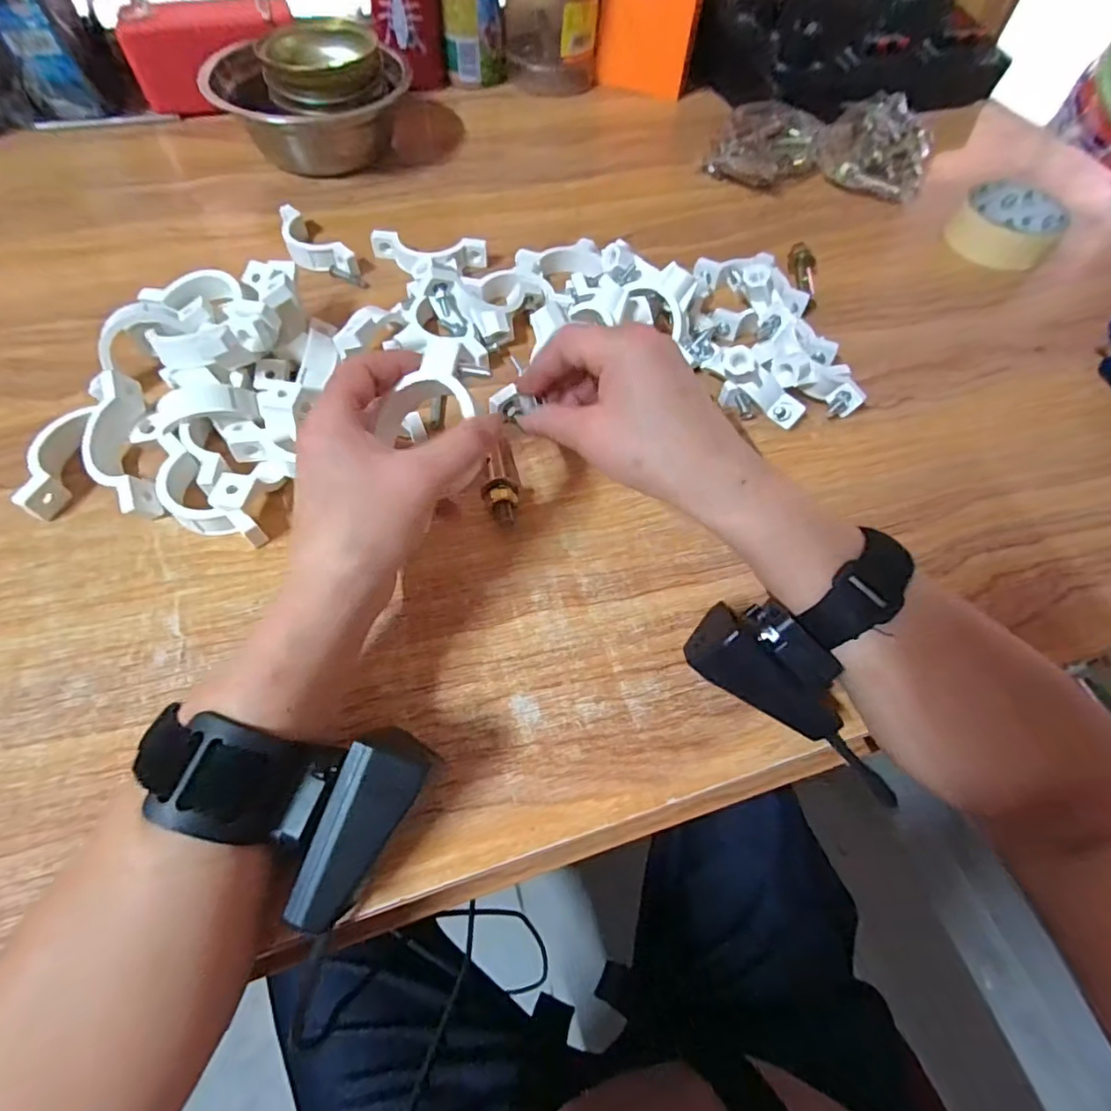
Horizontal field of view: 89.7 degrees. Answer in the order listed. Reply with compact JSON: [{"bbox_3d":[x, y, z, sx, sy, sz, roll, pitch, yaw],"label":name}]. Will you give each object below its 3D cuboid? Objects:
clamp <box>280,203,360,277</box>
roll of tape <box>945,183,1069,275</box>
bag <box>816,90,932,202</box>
[{"bbox_3d":[-0.189,-0.236,0.430,0.087,0.021,0.032,39,65,18],"label":"clamp"},{"bbox_3d":[0.386,-0.284,0.477,0.077,0.029,0.084,1,60,-2],"label":"roll of tape"},{"bbox_3d":[0.307,-0.391,0.532,0.099,0.038,0.122,25,61,11],"label":"bag"}]

